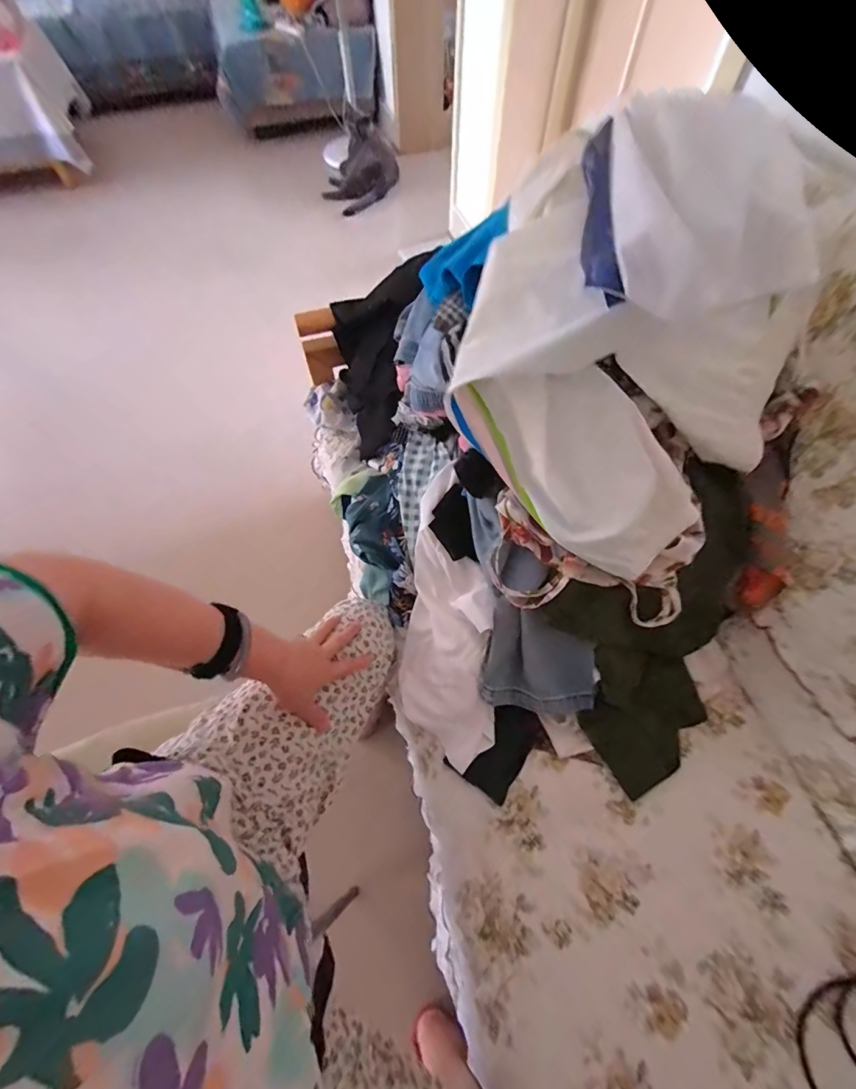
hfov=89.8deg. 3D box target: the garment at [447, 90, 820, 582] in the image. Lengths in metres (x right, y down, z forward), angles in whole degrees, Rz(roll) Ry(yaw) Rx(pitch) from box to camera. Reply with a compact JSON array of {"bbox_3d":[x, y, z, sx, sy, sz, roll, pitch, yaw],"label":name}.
[{"bbox_3d":[0.219,-0.212,0.461,0.321,0.280,0.331,41,69,19],"label":"garment"}]

